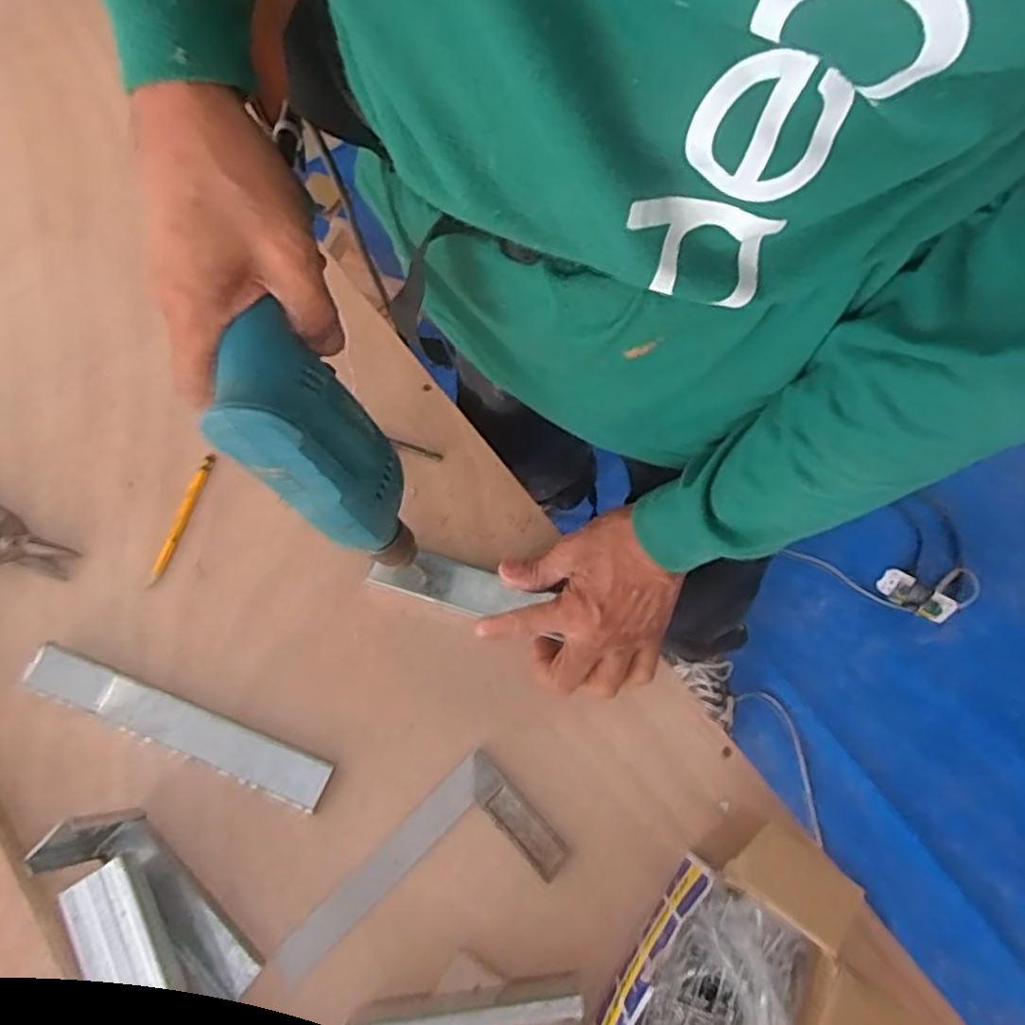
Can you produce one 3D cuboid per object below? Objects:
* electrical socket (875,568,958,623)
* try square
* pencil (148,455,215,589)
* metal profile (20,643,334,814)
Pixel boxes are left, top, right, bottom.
[{"bbox_3d":[0.667,0.136,1.171,0.113,0.032,0.053,31,73,25],"label":"electrical socket"},{"bbox_3d":[-0.065,0.276,0.502,0.198,0.016,0.098,-42,75,-13],"label":"try square"},{"bbox_3d":[-0.286,0.005,0.610,0.010,0.011,0.120,17,71,6],"label":"pencil"},{"bbox_3d":[-0.264,0.165,0.553,0.260,0.011,0.035,20,72,7],"label":"metal profile"}]

